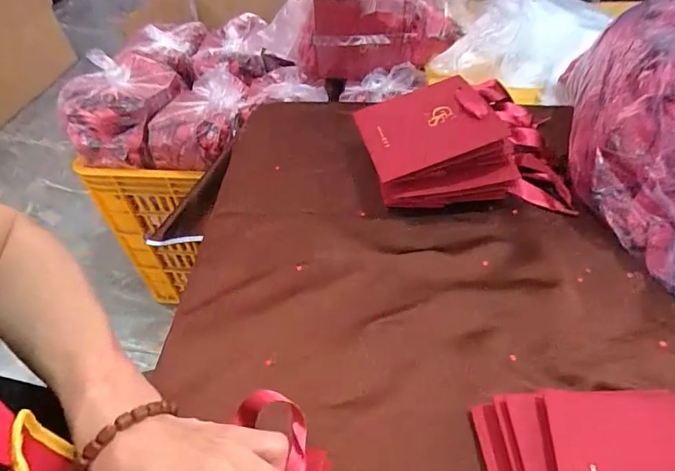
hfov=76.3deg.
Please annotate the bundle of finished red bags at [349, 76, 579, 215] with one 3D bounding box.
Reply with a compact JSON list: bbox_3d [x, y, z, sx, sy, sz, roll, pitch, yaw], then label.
[{"bbox_3d":[0.141,-0.105,0.494,0.230,0.081,0.146,0,48,2],"label":"bundle of finished red bags"}]

